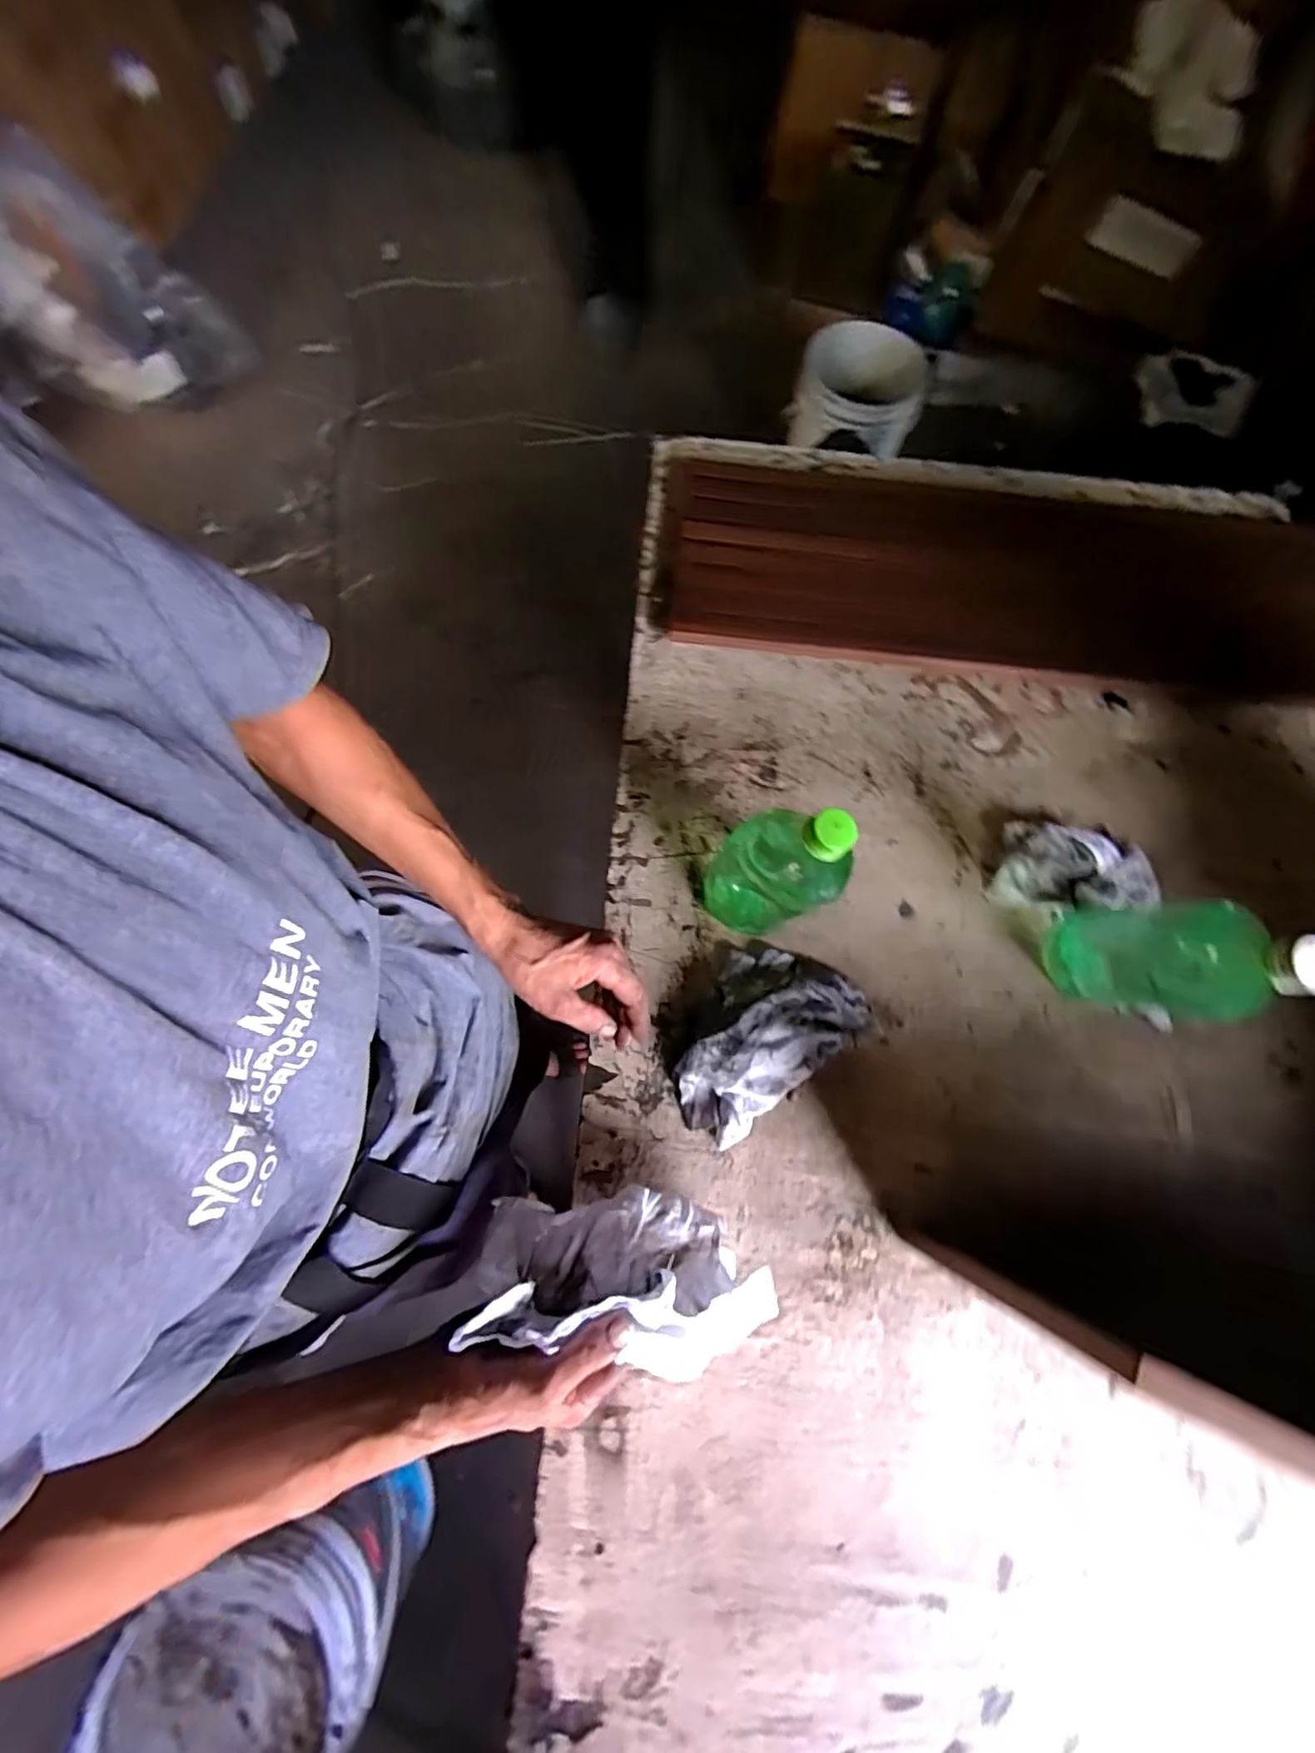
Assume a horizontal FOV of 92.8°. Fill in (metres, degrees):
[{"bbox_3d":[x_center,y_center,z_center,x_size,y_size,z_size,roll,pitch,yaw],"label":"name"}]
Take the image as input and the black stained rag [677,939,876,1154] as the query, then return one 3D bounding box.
[{"bbox_3d":[0.088,0.131,0.536,0.187,0.042,0.126,-35,76,-12],"label":"black stained rag"}]

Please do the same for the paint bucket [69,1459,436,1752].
[{"bbox_3d":[-0.524,1.050,0.899,0.317,0.340,0.300,-28,74,-10],"label":"paint bucket"}]

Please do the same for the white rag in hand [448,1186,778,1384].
[{"bbox_3d":[-0.022,0.270,0.426,0.200,0.101,0.096,15,74,4],"label":"white rag in hand"}]

